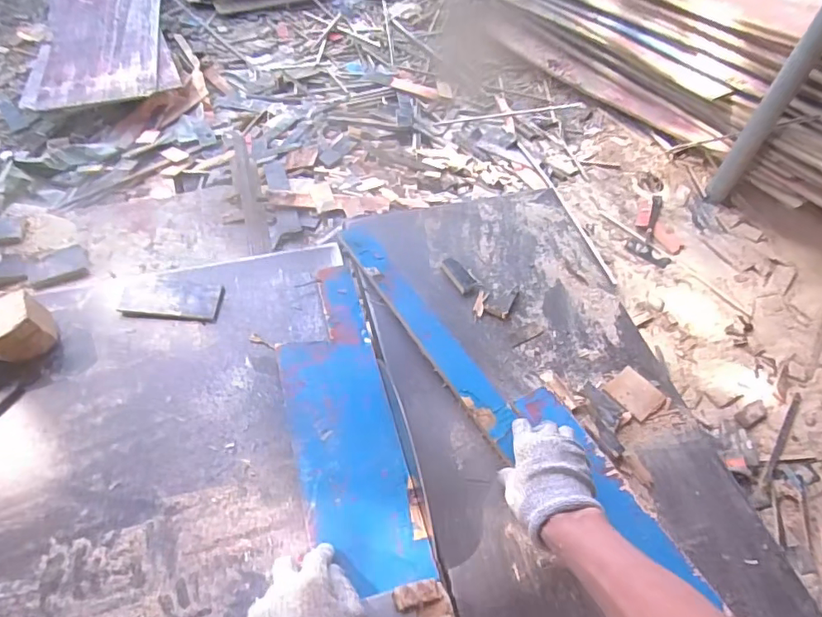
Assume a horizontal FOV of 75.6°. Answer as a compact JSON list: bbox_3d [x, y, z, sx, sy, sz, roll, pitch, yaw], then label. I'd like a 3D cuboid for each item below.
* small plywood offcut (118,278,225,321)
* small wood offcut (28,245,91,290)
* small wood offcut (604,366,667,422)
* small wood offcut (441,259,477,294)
[{"bbox_3d":[-0.341,-0.014,0.756,0.135,0.008,0.068,5,53,-3],"label":"small plywood offcut"},{"bbox_3d":[-0.586,-0.068,0.883,0.082,0.019,0.082,-22,47,-22],"label":"small wood offcut"},{"bbox_3d":[0.308,0.116,0.727,0.061,0.004,0.066,-34,65,-22],"label":"small wood offcut"},{"bbox_3d":[0.073,-0.053,0.815,0.026,0.017,0.066,-29,68,-28],"label":"small wood offcut"}]

